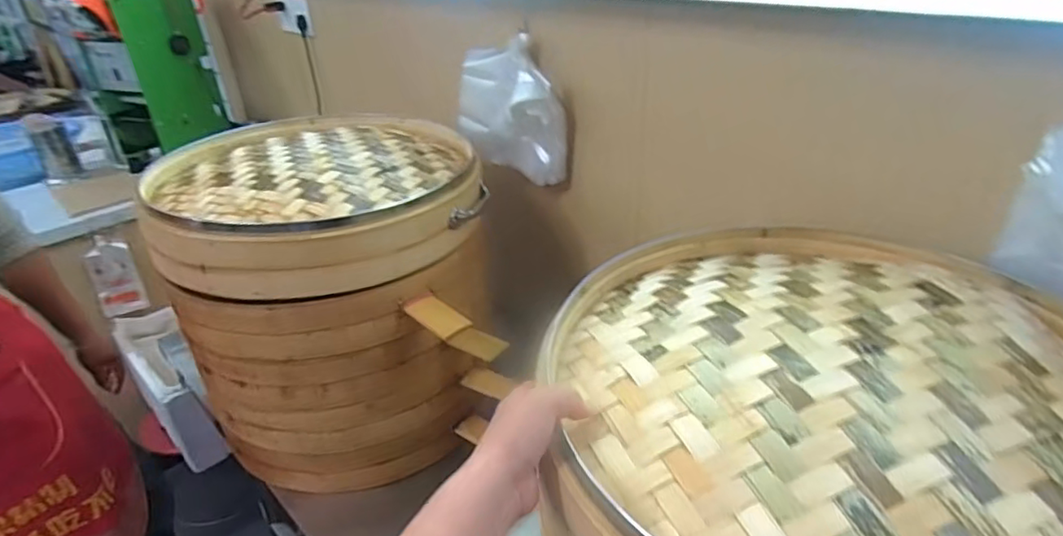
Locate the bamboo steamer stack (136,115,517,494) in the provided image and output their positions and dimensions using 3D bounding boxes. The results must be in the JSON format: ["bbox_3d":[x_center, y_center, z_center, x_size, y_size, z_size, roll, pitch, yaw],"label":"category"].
[{"bbox_3d":[-0.334,0.028,1.042,0.489,0.451,0.574,-12,32,-14],"label":"bamboo steamer stack"}]

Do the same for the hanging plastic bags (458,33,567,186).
[{"bbox_3d":[-0.039,-0.258,1.033,0.084,0.212,0.202,-29,39,-36],"label":"hanging plastic bags"}]

